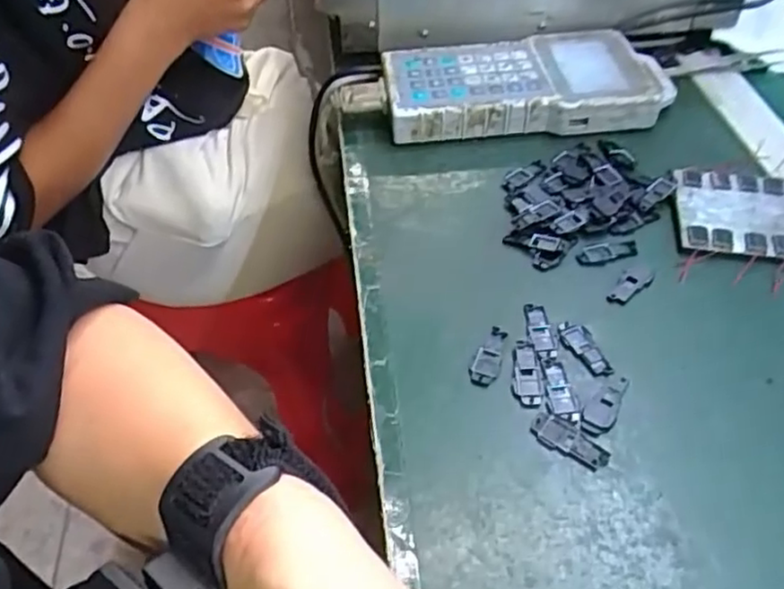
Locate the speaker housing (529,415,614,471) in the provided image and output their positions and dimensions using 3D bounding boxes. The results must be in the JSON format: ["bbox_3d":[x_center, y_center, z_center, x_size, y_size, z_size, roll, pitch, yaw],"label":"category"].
[{"bbox_3d":[0.090,0.075,0.349,0.039,0.004,0.017,32,56,27],"label":"speaker housing"}]

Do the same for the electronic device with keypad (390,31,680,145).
[{"bbox_3d":[0.105,-0.168,0.549,0.220,0.030,0.102,-5,48,-2],"label":"electronic device with keypad"}]

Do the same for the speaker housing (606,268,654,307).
[{"bbox_3d":[0.145,-0.005,0.422,0.016,0.004,0.035,34,57,29],"label":"speaker housing"}]

